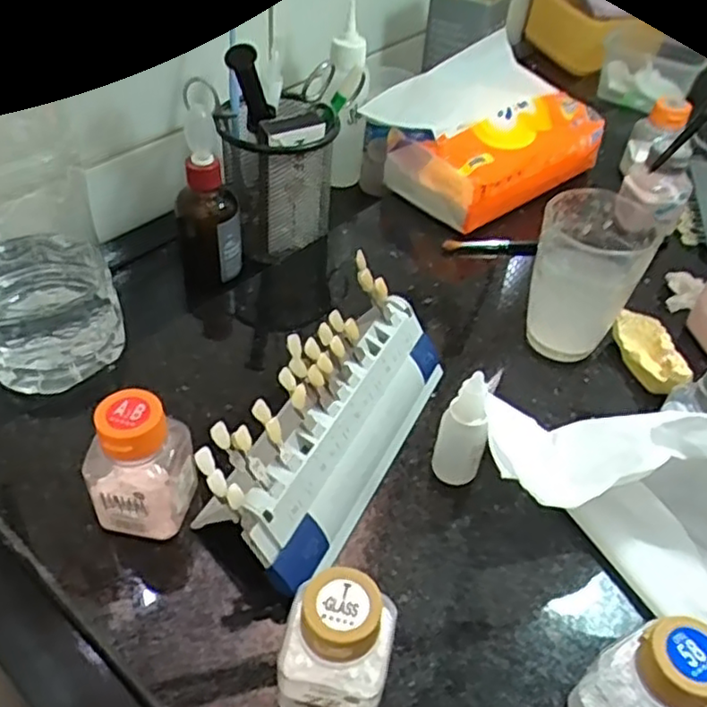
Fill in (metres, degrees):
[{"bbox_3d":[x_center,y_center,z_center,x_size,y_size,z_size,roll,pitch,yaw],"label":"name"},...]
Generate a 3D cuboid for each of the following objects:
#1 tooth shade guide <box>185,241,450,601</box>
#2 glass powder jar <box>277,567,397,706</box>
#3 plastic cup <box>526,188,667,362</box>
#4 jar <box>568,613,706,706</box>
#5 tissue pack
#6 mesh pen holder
[{"bbox_3d":[-0.013,0.029,0.360,0.037,0.090,0.170,-11,31,41],"label":"tooth shade guide"},{"bbox_3d":[-0.006,0.117,0.266,0.039,0.070,0.036,10,45,4],"label":"glass powder jar"},{"bbox_3d":[0.141,-0.046,0.430,0.063,0.093,0.065,3,45,-3],"label":"plastic cup"},{"bbox_3d":[0.112,0.130,0.262,0.032,0.072,0.038,-19,50,-24],"label":"jar"},{"bbox_3d":[0.117,-0.189,0.578,0.176,0.068,0.136,-28,54,-30],"label":"tissue pack"},{"bbox_3d":[-0.056,-0.129,0.515,0.068,0.096,0.072,35,51,26],"label":"mesh pen holder"}]

